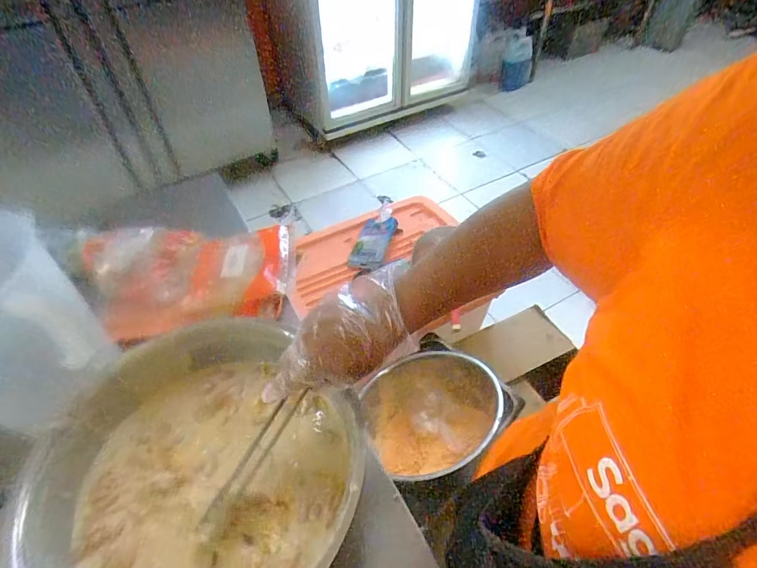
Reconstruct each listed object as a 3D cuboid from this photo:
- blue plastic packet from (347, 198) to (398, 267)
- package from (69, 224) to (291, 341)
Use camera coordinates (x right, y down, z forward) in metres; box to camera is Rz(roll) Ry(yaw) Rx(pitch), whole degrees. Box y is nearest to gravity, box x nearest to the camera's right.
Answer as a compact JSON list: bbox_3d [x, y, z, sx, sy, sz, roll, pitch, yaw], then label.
[{"bbox_3d":[-0.001,-0.172,1.410,0.102,0.034,0.320,13,57,17],"label":"blue plastic packet"},{"bbox_3d":[-0.346,-0.014,0.755,0.379,0.067,0.221,-3,48,-1],"label":"package"}]

